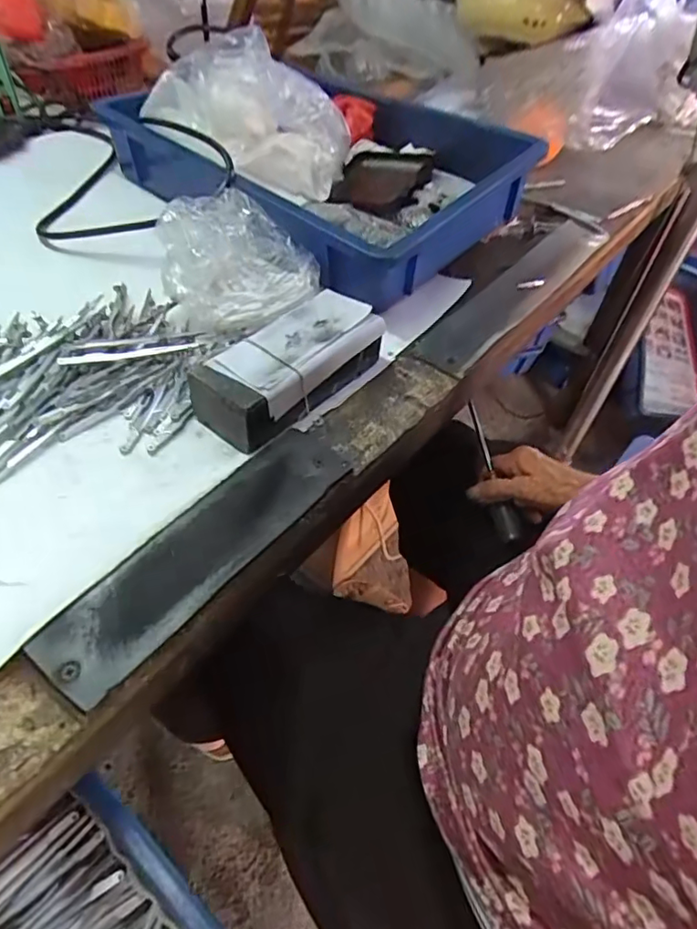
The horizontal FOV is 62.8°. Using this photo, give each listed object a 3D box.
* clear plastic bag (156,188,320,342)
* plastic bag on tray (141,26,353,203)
[{"bbox_3d":[-0.096,-0.176,0.495,0.132,0.062,0.125,-22,55,-20],"label":"clear plastic bag"},{"bbox_3d":[-0.102,-0.362,0.592,0.143,0.103,0.183,-32,59,-27],"label":"plastic bag on tray"}]

